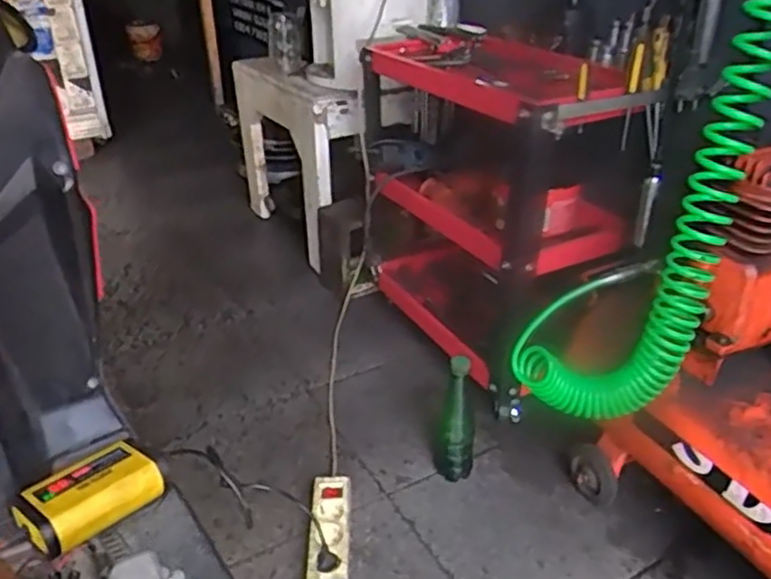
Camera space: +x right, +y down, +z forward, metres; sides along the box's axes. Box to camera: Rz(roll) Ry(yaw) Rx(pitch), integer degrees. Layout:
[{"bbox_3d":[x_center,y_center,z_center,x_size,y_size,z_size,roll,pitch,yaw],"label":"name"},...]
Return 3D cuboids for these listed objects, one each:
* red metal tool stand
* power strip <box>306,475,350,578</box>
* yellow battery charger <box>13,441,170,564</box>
[{"bbox_3d":[0.182,-0.124,1.255,0.241,0.550,0.501,-17,34,-25],"label":"red metal tool stand"},{"bbox_3d":[-0.081,0.356,0.999,0.057,0.041,0.205,-1,31,-1],"label":"power strip"},{"bbox_3d":[-0.286,0.196,0.667,0.078,0.035,0.125,23,38,33],"label":"yellow battery charger"}]

